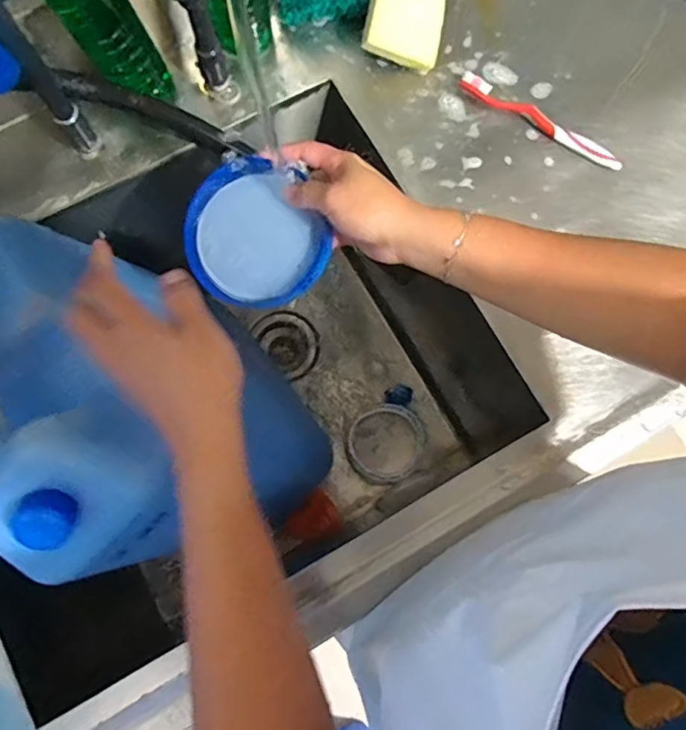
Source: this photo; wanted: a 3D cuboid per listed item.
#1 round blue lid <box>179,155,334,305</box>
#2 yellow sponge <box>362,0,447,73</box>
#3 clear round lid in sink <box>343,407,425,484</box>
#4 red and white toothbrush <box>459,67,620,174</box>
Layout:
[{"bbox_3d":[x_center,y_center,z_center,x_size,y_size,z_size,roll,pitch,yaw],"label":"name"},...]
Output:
[{"bbox_3d":[-0.077,-0.105,0.459,0.107,0.012,0.119,-42,89,5],"label":"round blue lid"},{"bbox_3d":[0.067,-0.367,0.565,0.077,0.019,0.101,11,97,-19],"label":"yellow sponge"},{"bbox_3d":[0.067,0.121,0.849,0.107,0.010,0.118,44,80,8],"label":"clear round lid in sink"},{"bbox_3d":[0.206,-0.254,0.572,0.184,0.016,0.021,30,79,6],"label":"red and white toothbrush"}]

